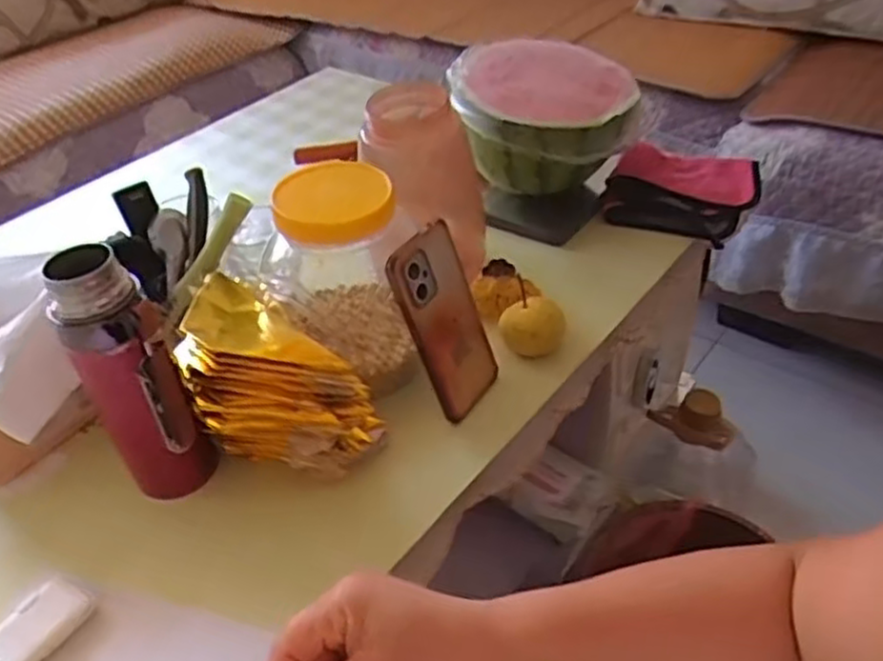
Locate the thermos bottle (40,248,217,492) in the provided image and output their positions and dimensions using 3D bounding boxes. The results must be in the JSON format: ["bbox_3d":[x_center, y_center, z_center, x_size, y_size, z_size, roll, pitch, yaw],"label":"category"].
[{"bbox_3d":[-0.228,0.042,0.548,0.061,0.210,0.057,-34,47,-29],"label":"thermos bottle"}]

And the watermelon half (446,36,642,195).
[{"bbox_3d":[0.117,-0.238,0.830,0.201,0.121,0.150,-8,40,-2],"label":"watermelon half"}]

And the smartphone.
[{"bbox_3d":[0.006,-0.005,0.612,0.012,0.169,0.075,13,47,41],"label":"smartphone"}]

